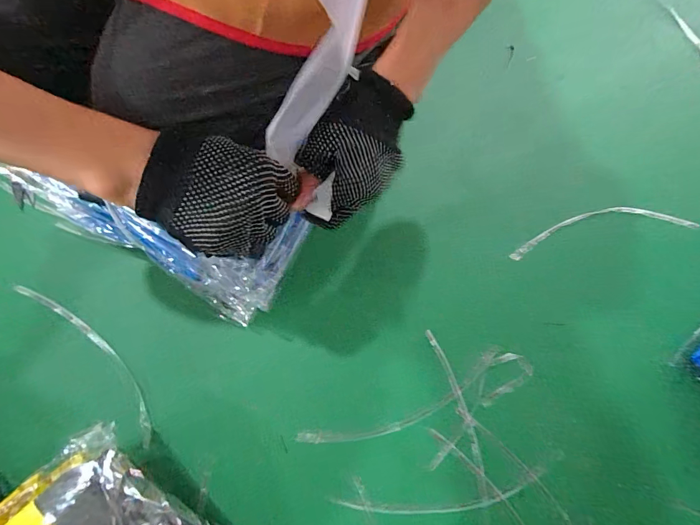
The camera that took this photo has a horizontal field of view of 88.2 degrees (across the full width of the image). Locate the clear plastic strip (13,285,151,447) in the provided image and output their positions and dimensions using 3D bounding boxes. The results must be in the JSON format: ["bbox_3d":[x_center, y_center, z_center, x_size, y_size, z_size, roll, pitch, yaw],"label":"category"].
[{"bbox_3d":[-0.330,0.114,0.461,0.271,0.010,0.043,44,79,10],"label":"clear plastic strip"}]

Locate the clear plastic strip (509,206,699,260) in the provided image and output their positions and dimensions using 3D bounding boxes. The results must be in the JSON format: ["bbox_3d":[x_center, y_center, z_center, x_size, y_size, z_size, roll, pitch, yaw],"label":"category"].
[{"bbox_3d":[0.355,-0.051,0.509,0.271,0.019,0.049,-11,76,-4],"label":"clear plastic strip"}]

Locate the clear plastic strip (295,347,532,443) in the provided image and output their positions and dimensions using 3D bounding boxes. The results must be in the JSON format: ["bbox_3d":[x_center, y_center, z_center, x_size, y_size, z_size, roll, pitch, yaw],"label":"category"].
[{"bbox_3d":[0.087,0.182,0.453,0.302,0.006,0.056,-22,77,-6],"label":"clear plastic strip"}]

